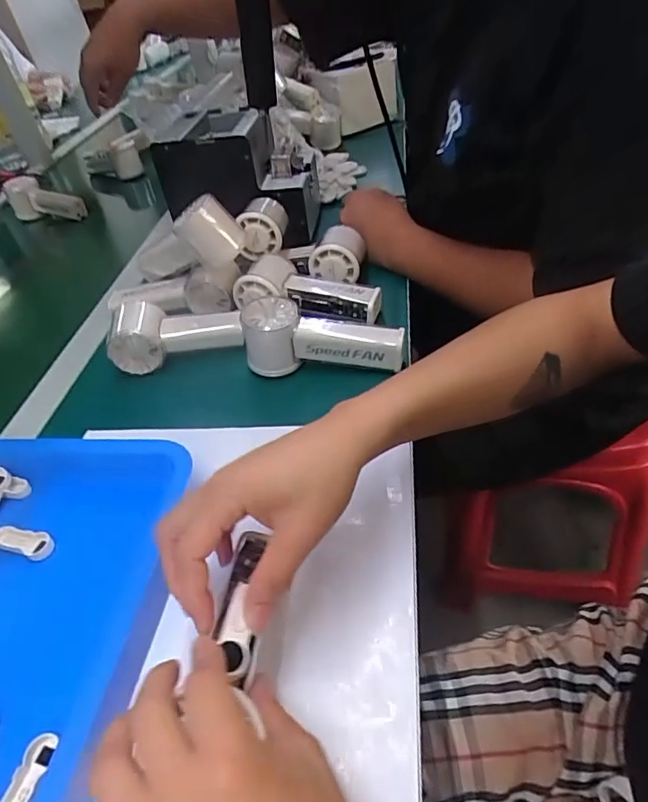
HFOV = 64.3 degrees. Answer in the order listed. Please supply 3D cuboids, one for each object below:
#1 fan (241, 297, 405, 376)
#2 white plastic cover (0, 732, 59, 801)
[{"bbox_3d":[0.001,-0.061,0.474,0.145,0.056,0.050,0,43,13],"label":"fan"},{"bbox_3d":[-0.159,0.205,0.272,0.014,0.011,0.050,4,44,16],"label":"white plastic cover"}]

